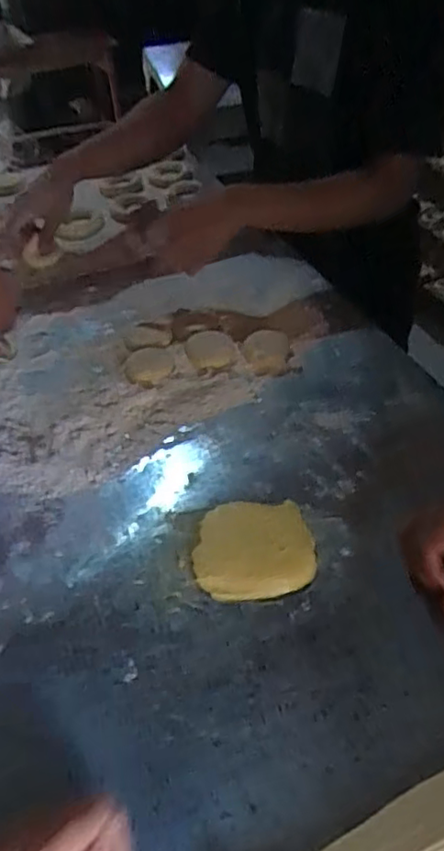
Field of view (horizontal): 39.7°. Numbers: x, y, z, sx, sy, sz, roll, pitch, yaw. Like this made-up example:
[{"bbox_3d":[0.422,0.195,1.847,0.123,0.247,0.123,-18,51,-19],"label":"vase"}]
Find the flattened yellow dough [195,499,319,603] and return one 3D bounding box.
[{"bbox_3d":[0.027,0.110,0.564,0.107,0.020,0.095,-12,42,-8],"label":"flattened yellow dough"}]

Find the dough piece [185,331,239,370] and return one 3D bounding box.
[{"bbox_3d":[-0.013,-0.094,0.770,0.060,0.014,0.061,-14,42,-11],"label":"dough piece"}]

